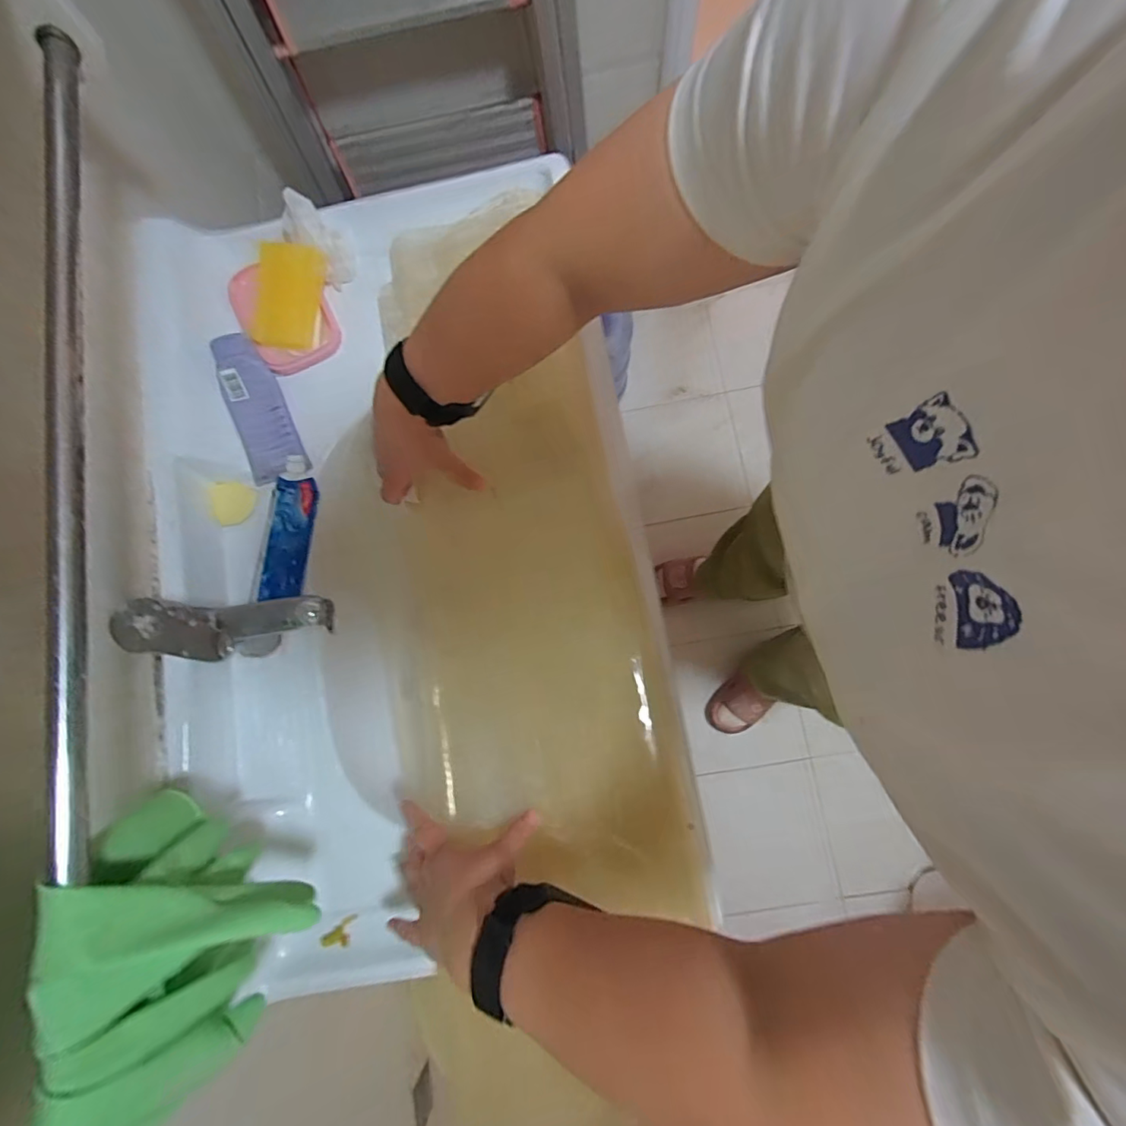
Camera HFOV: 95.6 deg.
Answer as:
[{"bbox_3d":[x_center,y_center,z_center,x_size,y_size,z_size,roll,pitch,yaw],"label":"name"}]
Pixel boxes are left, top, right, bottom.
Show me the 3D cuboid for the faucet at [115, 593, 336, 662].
[{"bbox_3d":[-0.273,0.052,0.414,0.129,0.099,0.054,-6,81,4],"label":"faucet"}]

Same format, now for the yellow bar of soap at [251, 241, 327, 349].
[{"bbox_3d":[-0.306,-0.297,0.570,0.065,0.016,0.112,5,90,-23],"label":"yellow bar of soap"}]

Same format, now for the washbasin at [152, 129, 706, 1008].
[{"bbox_3d":[-0.180,-0.019,0.543,0.428,0.159,0.789,-10,80,-1],"label":"washbasin"}]

